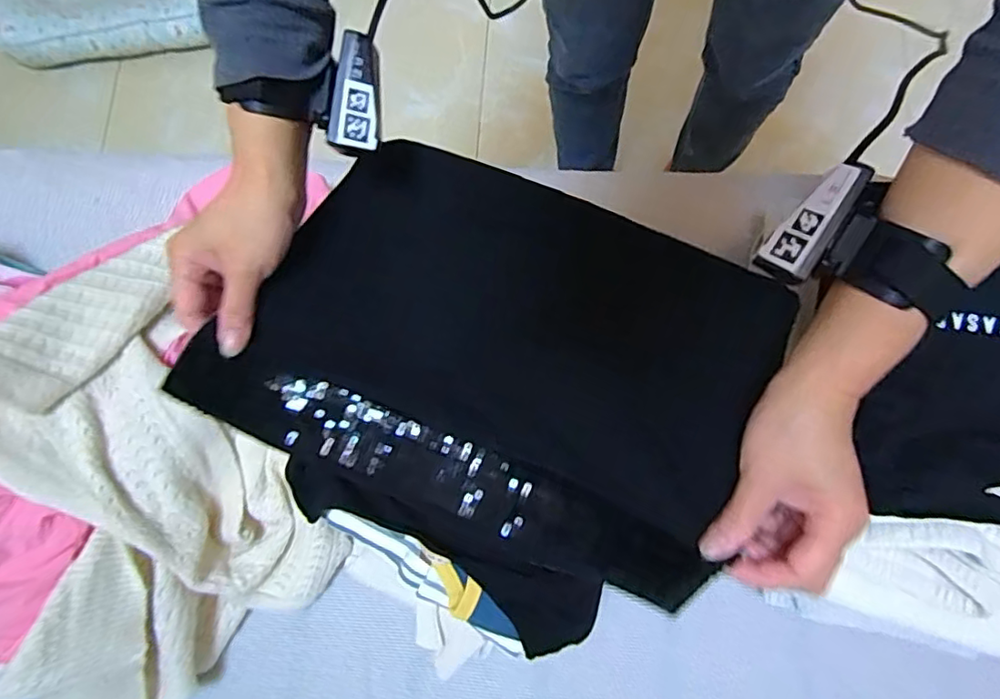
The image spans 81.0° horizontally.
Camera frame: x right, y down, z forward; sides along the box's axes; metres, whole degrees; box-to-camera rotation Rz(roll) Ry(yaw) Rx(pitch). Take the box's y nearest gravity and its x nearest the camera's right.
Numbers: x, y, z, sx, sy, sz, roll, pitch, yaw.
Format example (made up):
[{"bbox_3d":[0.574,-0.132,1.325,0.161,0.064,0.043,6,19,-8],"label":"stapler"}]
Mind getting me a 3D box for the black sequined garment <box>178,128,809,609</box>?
[{"bbox_3d":[0.006,-0.010,0.400,0.335,0.094,0.259,24,79,6],"label":"black sequined garment"}]

